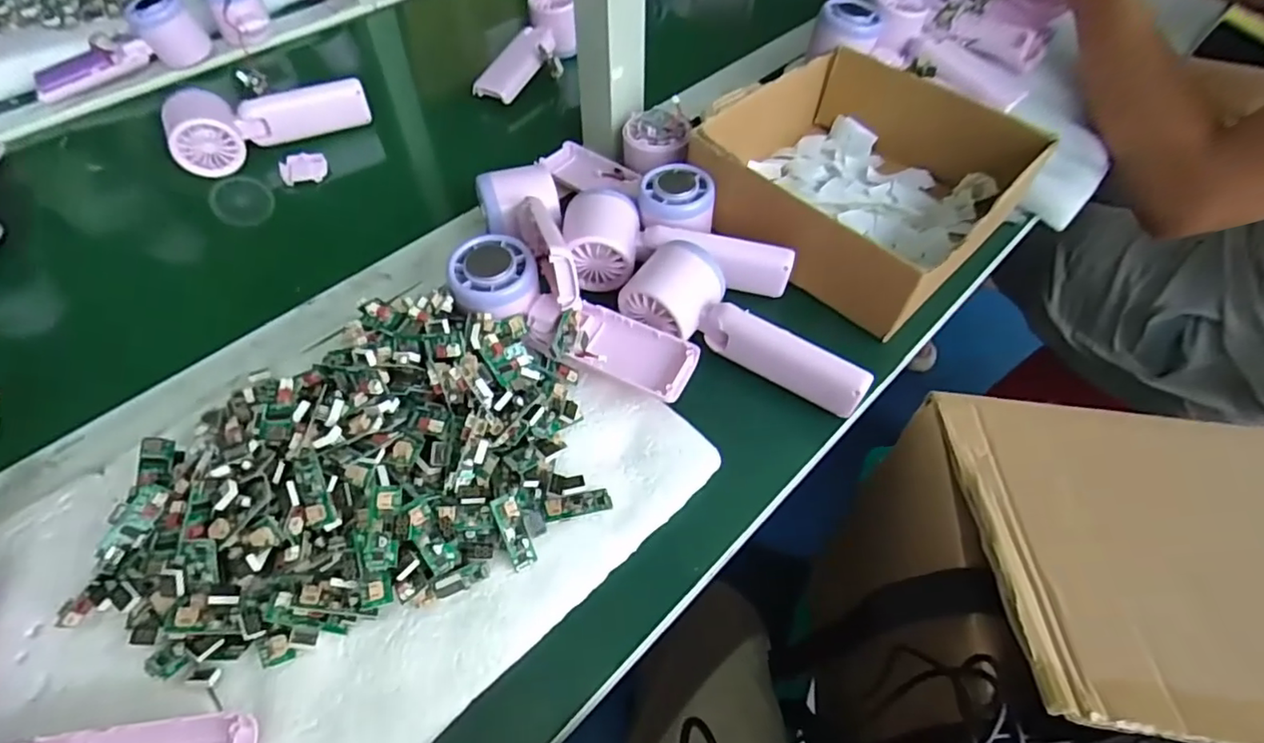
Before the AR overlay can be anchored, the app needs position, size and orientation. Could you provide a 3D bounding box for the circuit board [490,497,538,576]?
[{"bbox_3d":[-0.062,0.085,0.319,0.013,0.006,0.039,-22,88,-16],"label":"circuit board"}]

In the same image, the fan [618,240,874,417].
[{"bbox_3d":[0.074,-0.027,0.390,0.164,0.043,0.059,30,59,19],"label":"fan"}]

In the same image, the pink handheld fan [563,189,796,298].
[{"bbox_3d":[0.032,-0.092,0.440,0.161,0.048,0.071,4,54,2],"label":"pink handheld fan"}]

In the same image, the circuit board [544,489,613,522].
[{"bbox_3d":[-0.030,0.074,0.336,0.037,0.004,0.012,-9,77,-12],"label":"circuit board"}]

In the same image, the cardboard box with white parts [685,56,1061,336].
[{"bbox_3d":[0.177,-0.152,0.468,0.198,0.068,0.204,37,62,23],"label":"cardboard box with white parts"}]

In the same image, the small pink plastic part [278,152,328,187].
[{"bbox_3d":[-0.293,-0.182,0.537,0.039,0.006,0.032,-11,72,-13],"label":"small pink plastic part"}]

